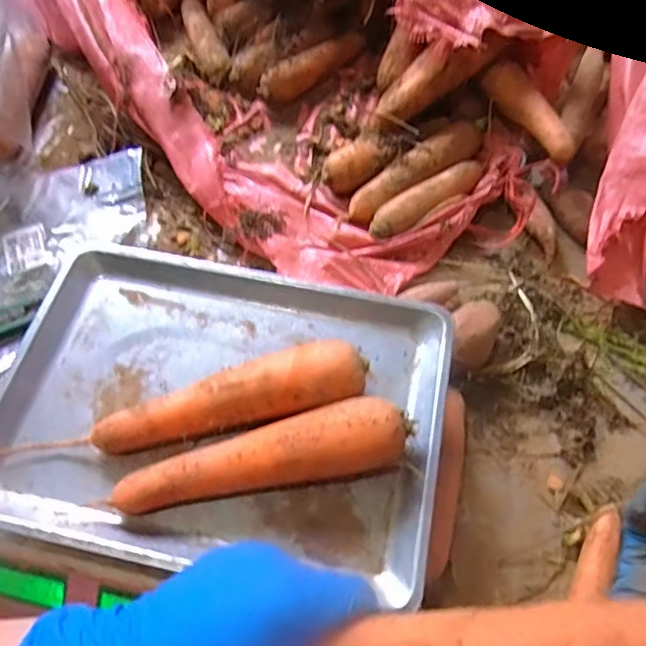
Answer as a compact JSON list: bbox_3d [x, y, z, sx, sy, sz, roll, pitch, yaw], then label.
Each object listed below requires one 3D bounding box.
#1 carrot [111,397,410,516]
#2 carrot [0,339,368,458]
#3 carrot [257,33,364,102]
[{"bbox_3d":[-0.038,0.094,0.422,0.197,0.046,0.048,-9,62,-5],"label":"carrot"},{"bbox_3d":[-0.094,0.067,0.438,0.254,0.047,0.052,-14,62,-7],"label":"carrot"},{"bbox_3d":[-0.013,-0.331,0.757,0.040,0.037,0.163,39,69,19],"label":"carrot"}]

